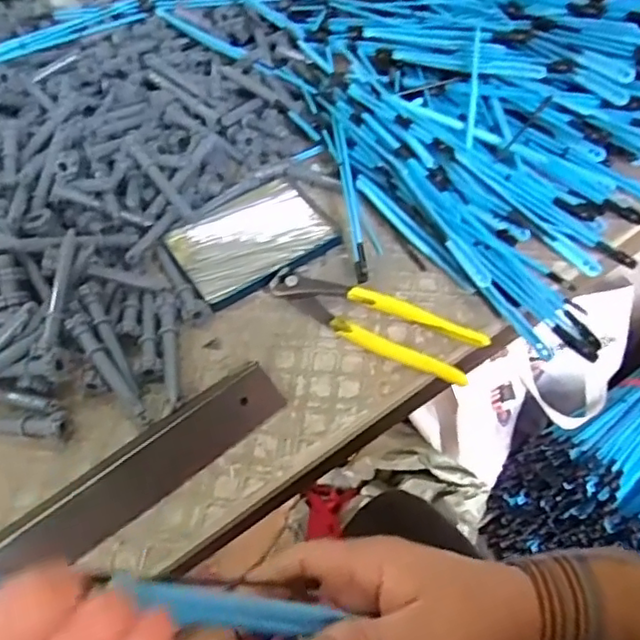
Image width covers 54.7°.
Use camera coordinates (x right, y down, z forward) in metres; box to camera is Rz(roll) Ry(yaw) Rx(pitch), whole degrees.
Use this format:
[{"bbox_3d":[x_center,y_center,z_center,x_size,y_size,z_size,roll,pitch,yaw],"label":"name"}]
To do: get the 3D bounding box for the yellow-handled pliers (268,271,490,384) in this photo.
[{"bbox_3d":[0.037,0.001,0.465,0.166,0.018,0.046,24,59,20],"label":"yellow-handled pliers"}]

